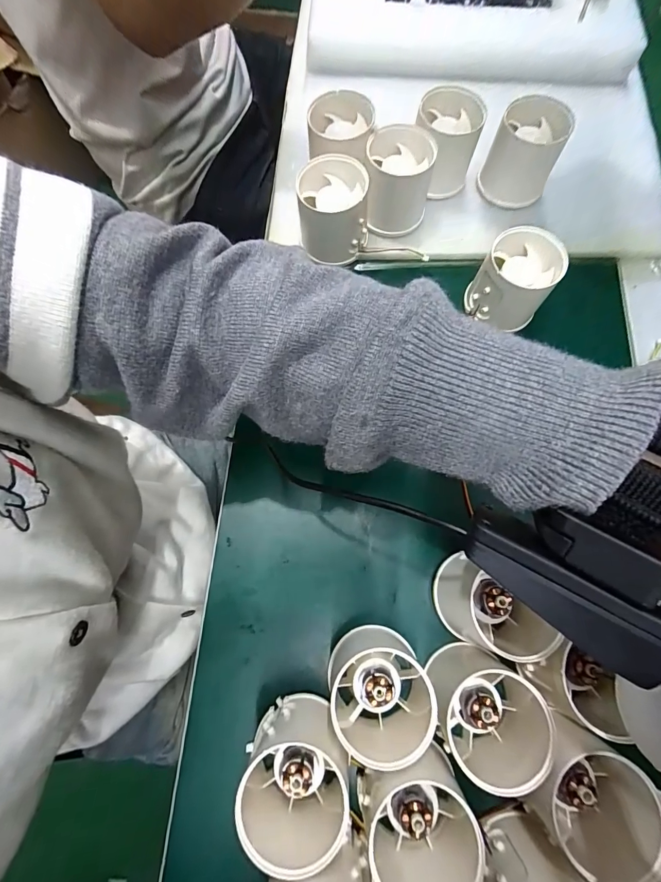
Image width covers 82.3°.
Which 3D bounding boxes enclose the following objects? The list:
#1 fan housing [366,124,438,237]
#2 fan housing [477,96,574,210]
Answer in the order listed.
[{"bbox_3d":[0.051,-0.201,0.292,0.053,0.049,0.062,5,73,0],"label":"fan housing"},{"bbox_3d":[0.149,-0.223,0.297,0.047,0.053,0.045,0,73,-1],"label":"fan housing"}]

